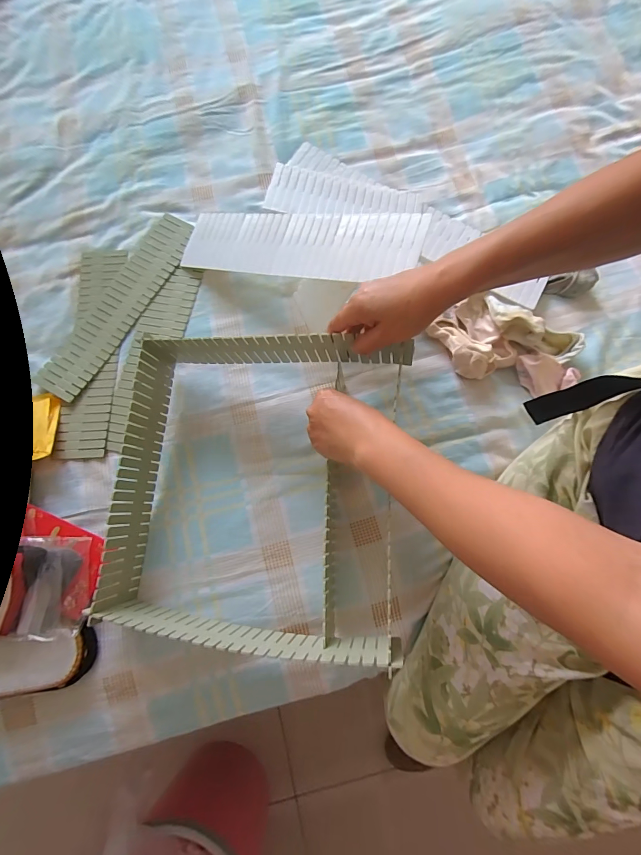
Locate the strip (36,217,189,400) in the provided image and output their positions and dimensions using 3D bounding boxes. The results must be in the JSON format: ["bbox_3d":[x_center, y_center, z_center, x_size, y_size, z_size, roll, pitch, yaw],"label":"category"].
[{"bbox_3d":[-0.291,-0.183,0.532,0.078,0.011,0.307,28,79,7],"label":"strip"}]

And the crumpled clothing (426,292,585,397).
[{"bbox_3d":[0.253,-0.117,0.490,0.186,0.053,0.118,19,76,6],"label":"crumpled clothing"}]

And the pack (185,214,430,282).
[{"bbox_3d":[-0.041,-0.242,0.483,0.342,0.011,0.095,14,82,22],"label":"pack"}]

